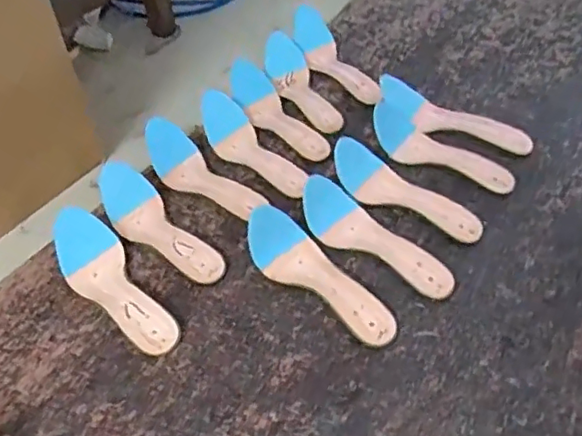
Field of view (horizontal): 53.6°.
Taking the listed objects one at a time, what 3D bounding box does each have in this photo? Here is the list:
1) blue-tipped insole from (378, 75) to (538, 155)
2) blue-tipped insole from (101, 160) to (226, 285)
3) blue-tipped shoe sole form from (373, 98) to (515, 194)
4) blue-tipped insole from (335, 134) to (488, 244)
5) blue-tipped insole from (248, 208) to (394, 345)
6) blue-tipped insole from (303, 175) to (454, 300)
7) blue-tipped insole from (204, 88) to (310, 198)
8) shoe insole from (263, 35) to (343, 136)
[{"bbox_3d":[0.250,-0.158,0.892,0.244,0.043,0.077,21,50,4],"label":"blue-tipped insole"},{"bbox_3d":[-0.177,0.008,0.749,0.078,0.048,0.235,-34,54,-26],"label":"blue-tipped insole"},{"bbox_3d":[0.217,-0.103,0.824,0.215,0.052,0.074,20,51,21],"label":"blue-tipped shoe sole form"},{"bbox_3d":[0.158,-0.041,0.773,0.212,0.063,0.066,21,51,21],"label":"blue-tipped insole"},{"bbox_3d":[0.039,0.059,0.674,0.207,0.067,0.072,31,55,28],"label":"blue-tipped insole"},{"bbox_3d":[0.109,0.019,0.718,0.212,0.053,0.070,25,52,24],"label":"blue-tipped insole"},{"bbox_3d":[-0.060,-0.110,0.849,0.078,0.048,0.230,-32,53,-25],"label":"blue-tipped insole"},{"bbox_3d":[0.013,-0.228,0.958,0.076,0.046,0.239,-17,48,-13],"label":"shoe insole"}]

